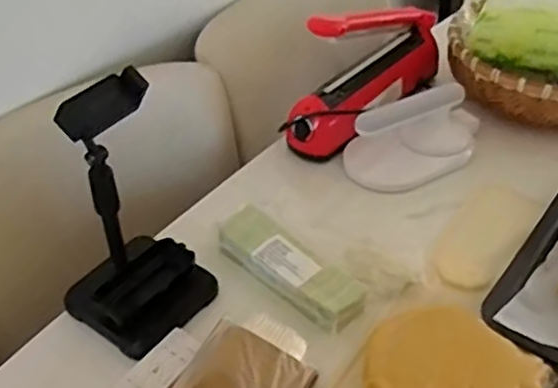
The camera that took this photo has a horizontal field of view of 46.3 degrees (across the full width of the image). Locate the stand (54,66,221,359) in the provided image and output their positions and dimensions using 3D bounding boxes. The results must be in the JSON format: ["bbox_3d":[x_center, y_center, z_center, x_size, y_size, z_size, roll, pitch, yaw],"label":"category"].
[{"bbox_3d":[-0.141,0.019,0.606,0.109,0.240,0.123,27,48,26],"label":"stand"}]

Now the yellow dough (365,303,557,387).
[{"bbox_3d":[0.151,0.172,0.601,0.155,0.044,0.144,-33,51,-32],"label":"yellow dough"}]

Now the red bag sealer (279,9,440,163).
[{"bbox_3d":[0.132,-0.188,0.903,0.076,0.170,0.303,29,49,28],"label":"red bag sealer"}]

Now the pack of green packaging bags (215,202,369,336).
[{"bbox_3d":[0.010,0.078,0.701,0.063,0.037,0.176,-33,51,-32],"label":"pack of green packaging bags"}]

